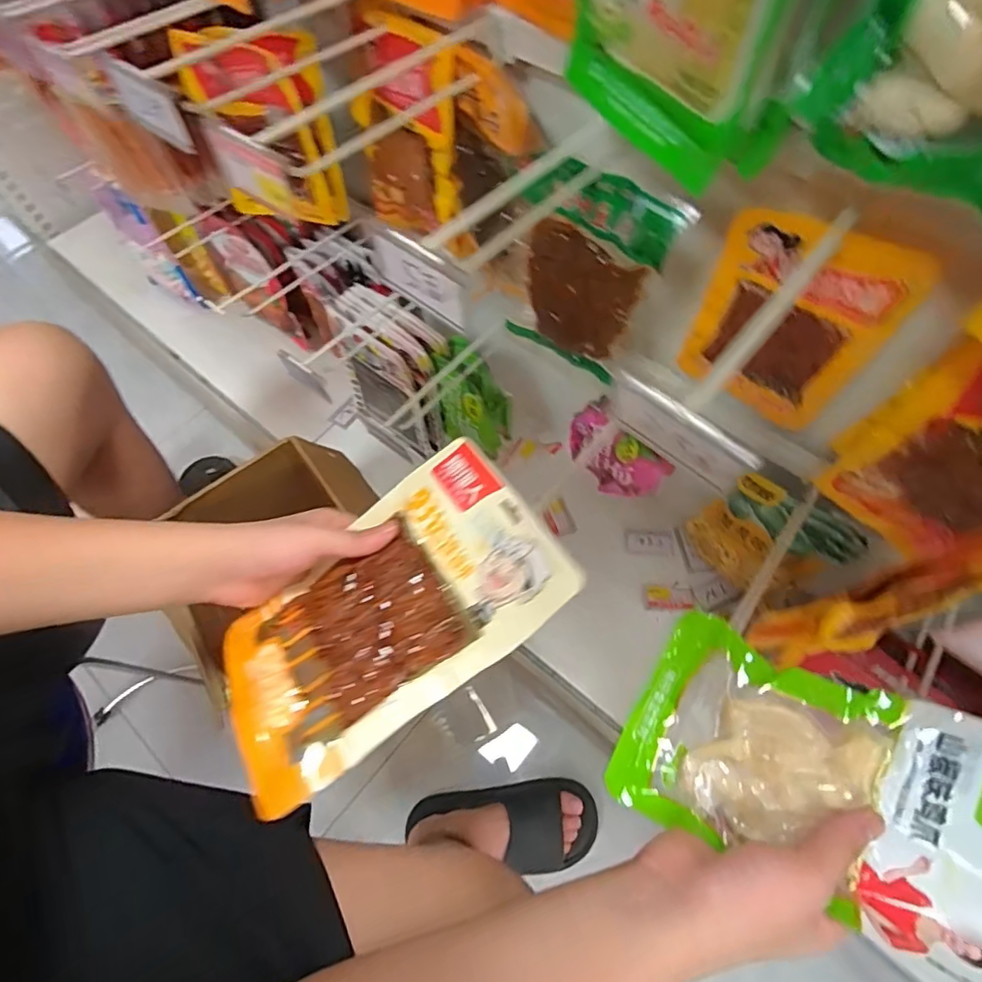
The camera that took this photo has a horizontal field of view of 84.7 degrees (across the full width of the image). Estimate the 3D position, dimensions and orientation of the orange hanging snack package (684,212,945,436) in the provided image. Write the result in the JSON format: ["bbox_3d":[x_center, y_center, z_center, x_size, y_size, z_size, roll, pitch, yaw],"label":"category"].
[{"bbox_3d":[0.254,-0.144,0.469,0.138,0.187,0.033,24,66,12],"label":"orange hanging snack package"}]

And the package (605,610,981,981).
[{"bbox_3d":[0.196,0.178,0.336,0.216,0.022,0.140,18,90,30],"label":"package"}]

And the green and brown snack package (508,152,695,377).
[{"bbox_3d":[0.089,-0.199,0.520,0.126,0.232,0.022,34,71,8],"label":"green and brown snack package"}]

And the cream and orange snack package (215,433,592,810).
[{"bbox_3d":[-0.077,0.088,0.397,0.252,0.021,0.161,-35,58,-5],"label":"cream and orange snack package"}]

